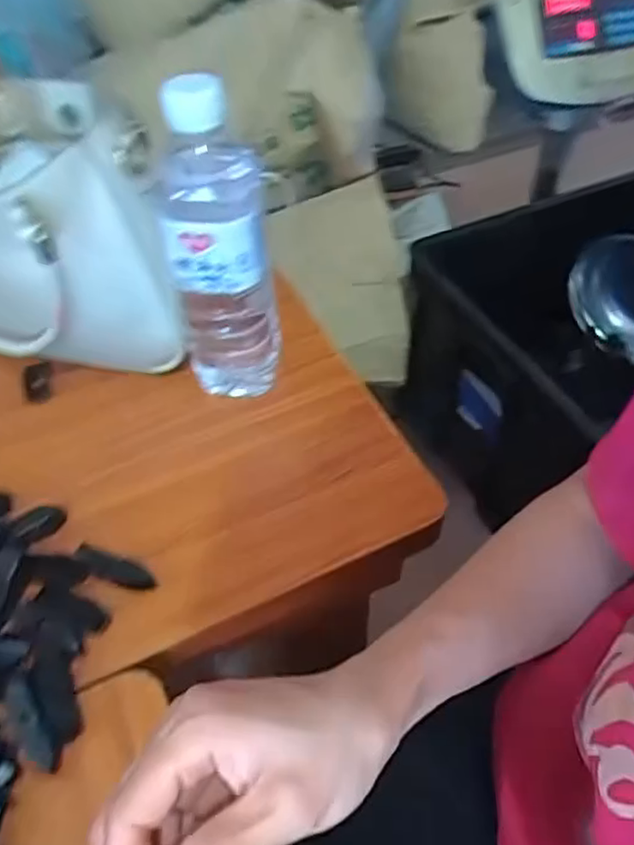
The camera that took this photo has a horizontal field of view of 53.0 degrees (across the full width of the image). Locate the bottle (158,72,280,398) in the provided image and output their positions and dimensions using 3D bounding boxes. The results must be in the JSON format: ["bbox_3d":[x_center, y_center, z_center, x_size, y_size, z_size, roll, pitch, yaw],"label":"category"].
[{"bbox_3d":[-0.063,-0.105,0.412,0.064,0.212,0.062,-10,53,-8],"label":"bottle"}]

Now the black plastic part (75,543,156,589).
[{"bbox_3d":[-0.122,0.088,0.384,0.051,0.008,0.014,16,54,12],"label":"black plastic part"}]

